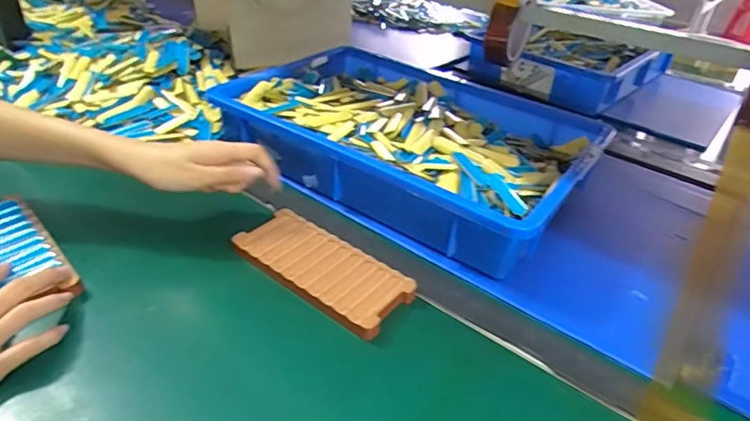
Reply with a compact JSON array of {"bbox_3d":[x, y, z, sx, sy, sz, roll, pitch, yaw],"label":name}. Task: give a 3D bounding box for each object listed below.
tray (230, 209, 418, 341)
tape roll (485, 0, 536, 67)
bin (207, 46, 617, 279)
[{"bbox_3d":[-0.050,0.054,0.474,0.170,0.017,0.078,26,40,29],"label":"tray"},{"bbox_3d":[0.183,-0.248,0.676,0.034,0.086,0.078,23,38,25],"label":"tape roll"},{"bbox_3d":[0.043,-0.094,0.652,0.439,0.082,0.290,27,40,30],"label":"bin"}]

